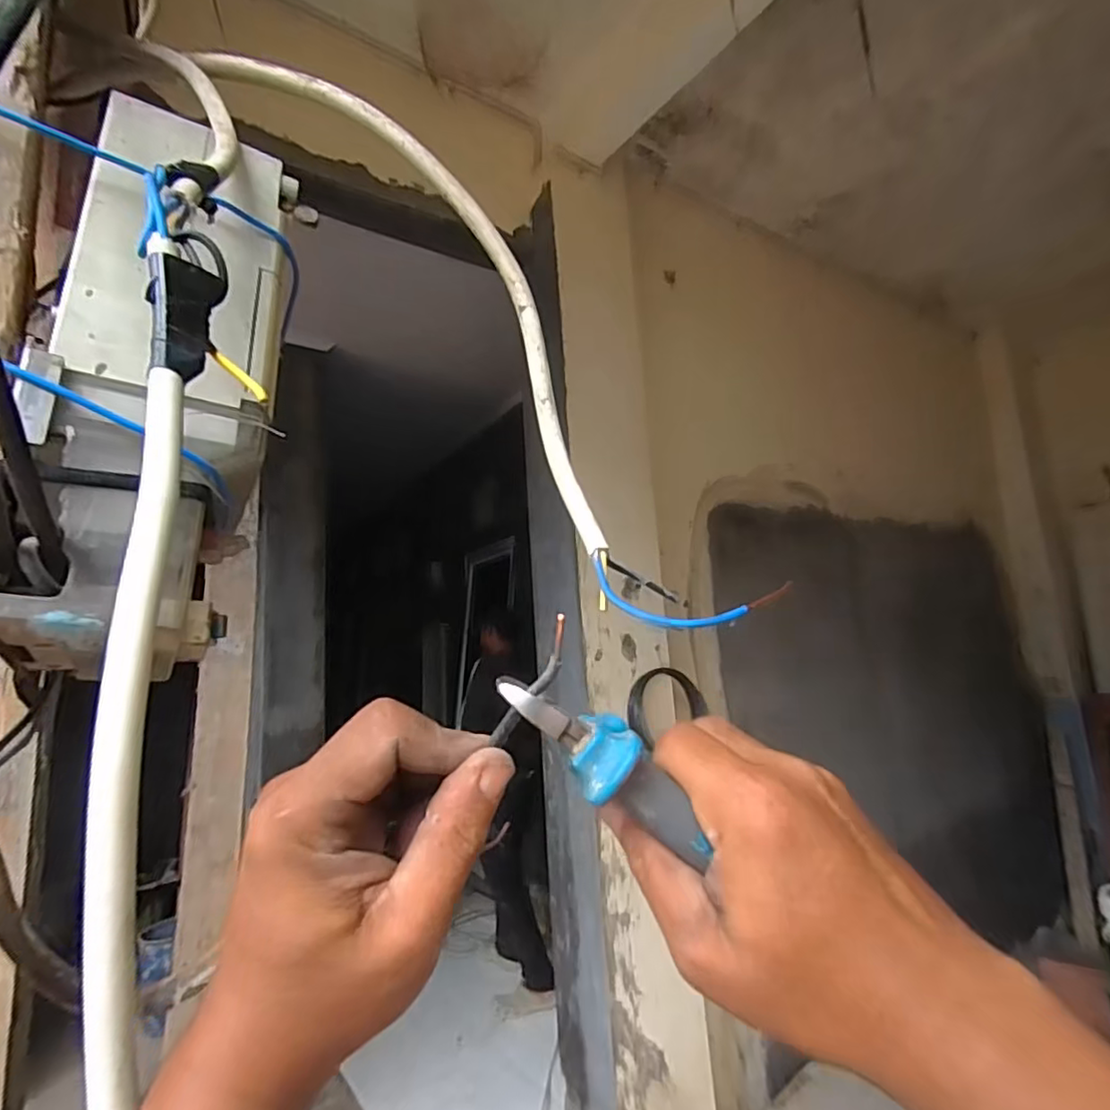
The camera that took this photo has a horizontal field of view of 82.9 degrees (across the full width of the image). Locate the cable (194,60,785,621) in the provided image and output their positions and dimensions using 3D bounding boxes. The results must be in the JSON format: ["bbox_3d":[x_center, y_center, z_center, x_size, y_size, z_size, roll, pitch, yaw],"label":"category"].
[{"bbox_3d":[-0.028,-0.108,0.315,0.093,0.369,0.025,-32,-3,-16],"label":"cable"}]

